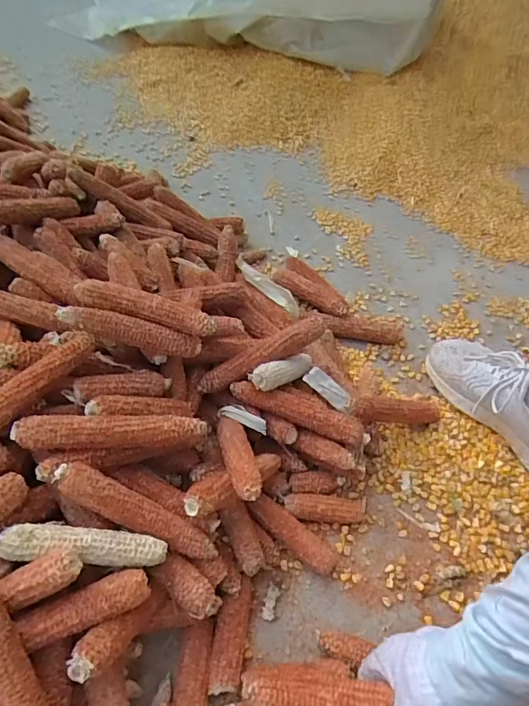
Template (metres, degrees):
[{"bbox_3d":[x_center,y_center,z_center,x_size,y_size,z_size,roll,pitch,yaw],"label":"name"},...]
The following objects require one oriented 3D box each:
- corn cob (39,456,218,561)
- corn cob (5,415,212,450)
[{"bbox_3d":[-0.125,0.149,0.468,0.183,0.031,0.039,33,50,-16],"label":"corn cob"},{"bbox_3d":[-0.147,0.076,0.479,0.181,0.026,0.030,1,49,-15],"label":"corn cob"}]

